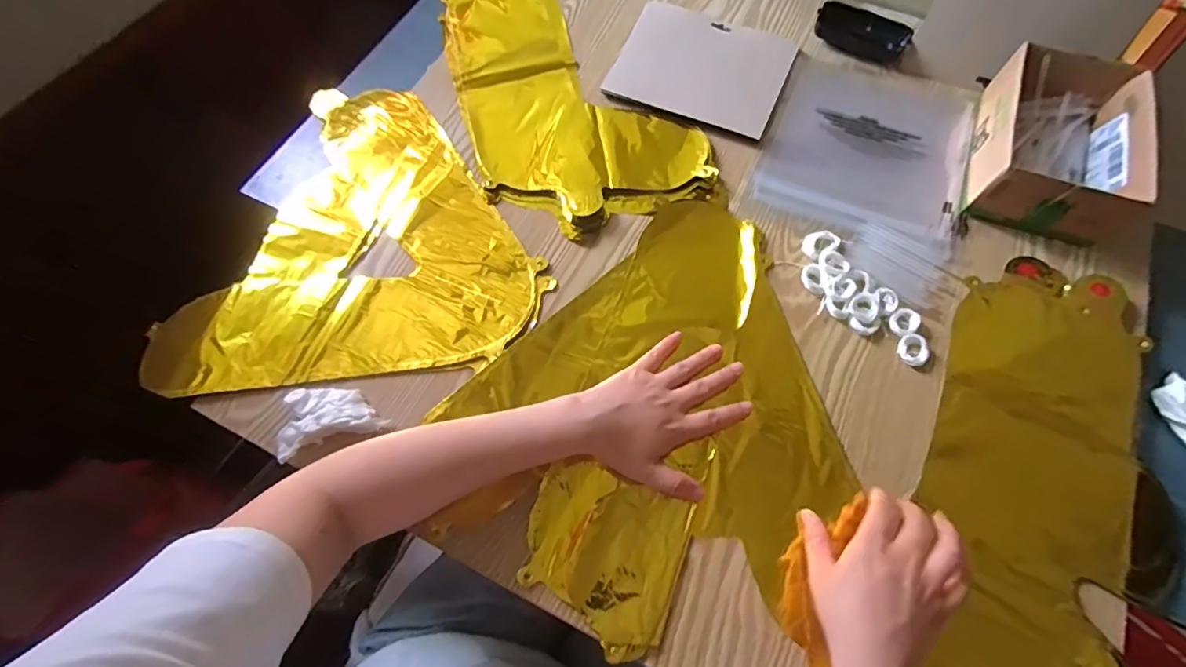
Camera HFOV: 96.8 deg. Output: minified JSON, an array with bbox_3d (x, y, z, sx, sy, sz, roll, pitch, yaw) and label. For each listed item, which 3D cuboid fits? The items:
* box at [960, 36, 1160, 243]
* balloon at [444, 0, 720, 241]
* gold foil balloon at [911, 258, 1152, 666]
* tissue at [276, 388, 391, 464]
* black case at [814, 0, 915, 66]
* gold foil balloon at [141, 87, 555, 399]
[{"bbox_3d":[0.467,-0.193,0.532,0.133,0.064,0.194,21,68,10],"label":"box"},{"bbox_3d":[-0.054,-0.291,0.615,0.219,0.013,0.417,-24,68,-10],"label":"balloon"},{"bbox_3d":[0.361,0.130,0.420,0.168,0.020,0.434,23,68,10],"label":"gold foil balloon"},{"bbox_3d":[-0.229,0.066,0.450,0.086,0.019,0.057,-18,67,-8],"label":"tissue"},{"bbox_3d":[0.325,-0.365,0.637,0.107,0.032,0.041,20,67,9],"label":"black case"},{"bbox_3d":[-0.245,-0.119,0.550,0.359,0.023,0.352,-6,66,-2],"label":"gold foil balloon"}]

